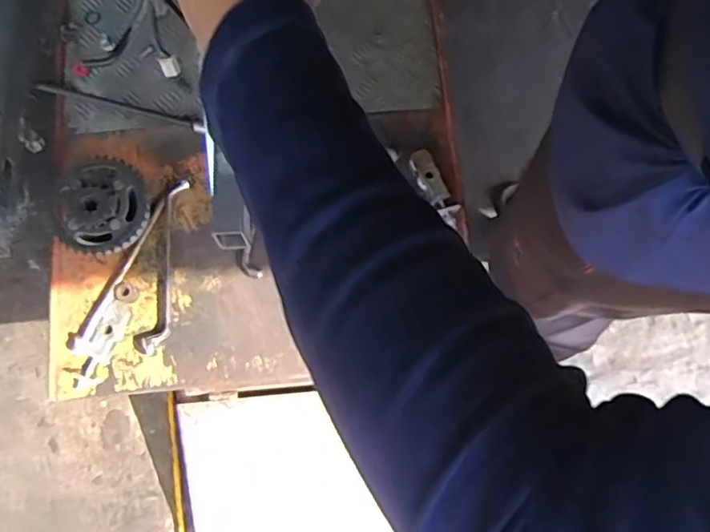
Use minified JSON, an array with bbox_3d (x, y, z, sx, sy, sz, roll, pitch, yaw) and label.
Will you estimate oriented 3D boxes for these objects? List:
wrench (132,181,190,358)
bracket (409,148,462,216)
[{"bbox_3d":[-0.265,-0.001,0.812,0.047,0.021,0.249,10,78,1],"label":"wrench"},{"bbox_3d":[0.115,-0.121,0.850,0.033,0.029,0.104,-30,80,-7],"label":"bracket"}]

